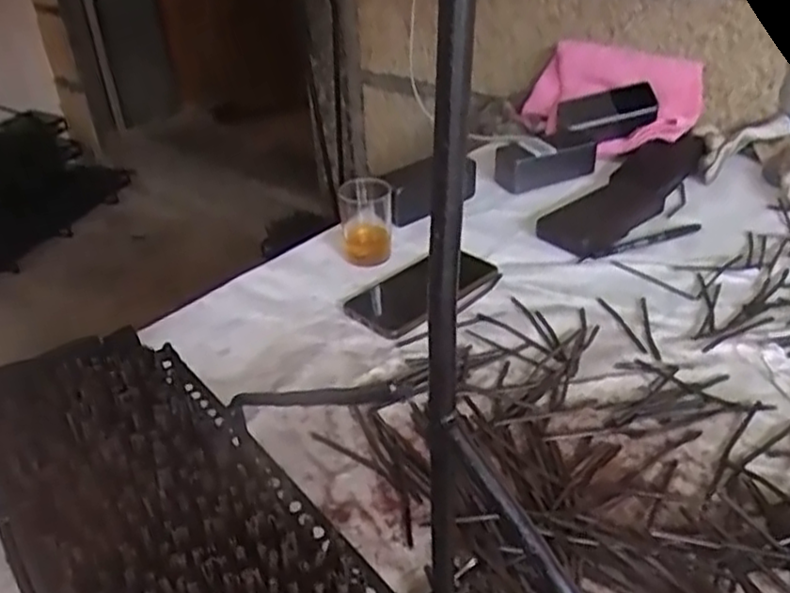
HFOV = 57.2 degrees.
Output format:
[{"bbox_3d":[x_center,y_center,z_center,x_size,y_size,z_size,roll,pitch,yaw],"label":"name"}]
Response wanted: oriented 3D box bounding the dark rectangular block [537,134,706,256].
[{"bbox_3d":[0.295,-0.134,0.904,0.088,0.018,0.321,30,47,30],"label":"dark rectangular block"}]

